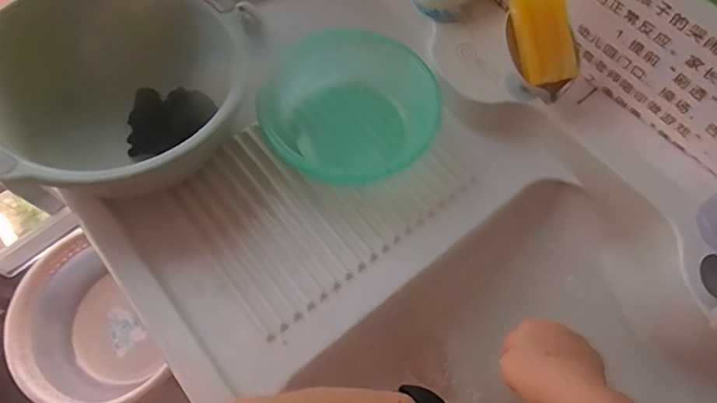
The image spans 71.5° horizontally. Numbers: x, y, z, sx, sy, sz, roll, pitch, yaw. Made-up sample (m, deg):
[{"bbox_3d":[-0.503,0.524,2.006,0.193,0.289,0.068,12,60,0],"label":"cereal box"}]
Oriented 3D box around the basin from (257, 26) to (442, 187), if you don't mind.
[{"bbox_3d":[-0.016,-0.128,0.649,0.209,0.085,0.239,-12,67,-3],"label":"basin"}]

